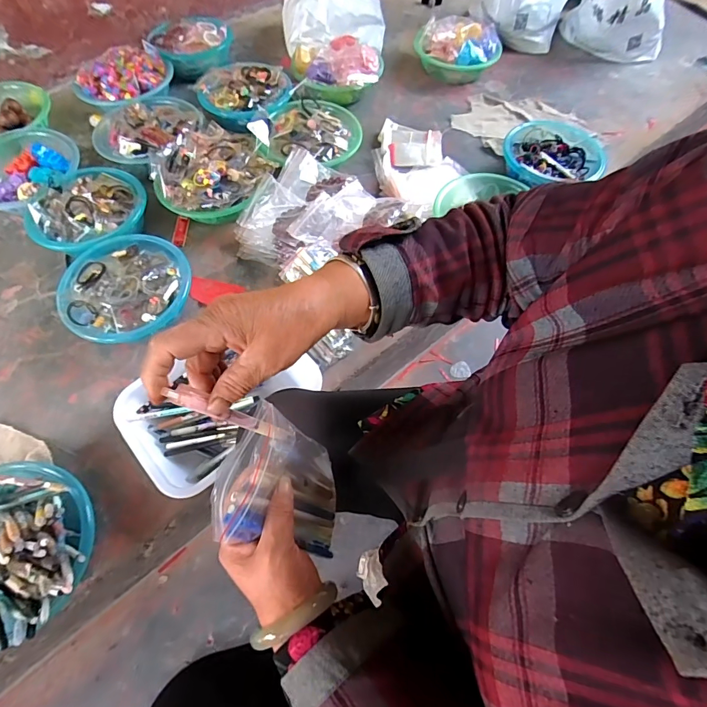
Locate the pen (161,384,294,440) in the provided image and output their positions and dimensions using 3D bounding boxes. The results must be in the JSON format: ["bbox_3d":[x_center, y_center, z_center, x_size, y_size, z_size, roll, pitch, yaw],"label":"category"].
[{"bbox_3d":[-0.087,0.049,0.316,0.008,0.128,0.014,-17,59,24],"label":"pen"}]

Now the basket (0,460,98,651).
[{"bbox_3d":[-0.482,0.270,0.548,0.256,0.117,0.220,-12,63,-8],"label":"basket"}]

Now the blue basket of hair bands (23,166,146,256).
[{"bbox_3d":[-0.534,-0.284,0.827,0.218,0.081,0.219,1,62,-2],"label":"blue basket of hair bands"}]

